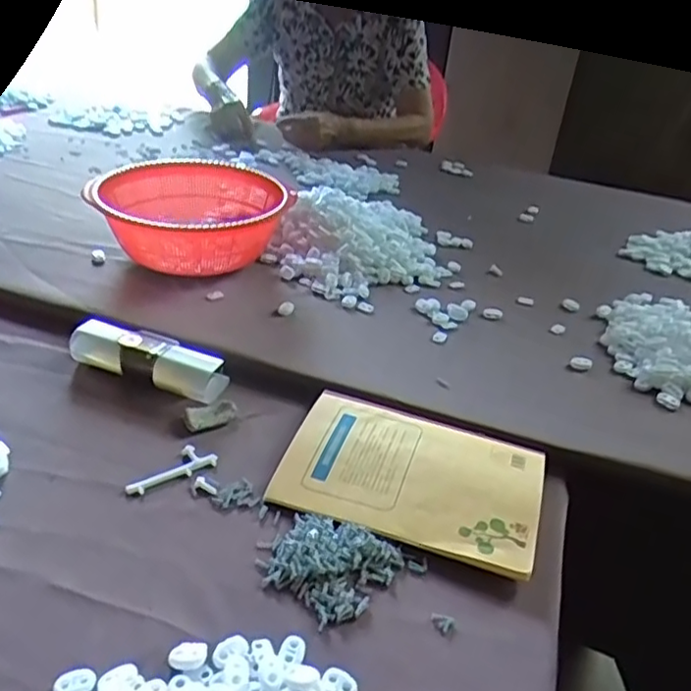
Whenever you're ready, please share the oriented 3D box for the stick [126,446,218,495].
[{"bbox_3d":[-0.141,0.100,0.525,0.075,0.008,0.027,-25,43,-38],"label":"stick"}]

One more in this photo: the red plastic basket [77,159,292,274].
[{"bbox_3d":[-0.189,-0.160,0.822,0.220,0.097,0.219,5,32,-1],"label":"red plastic basket"}]

